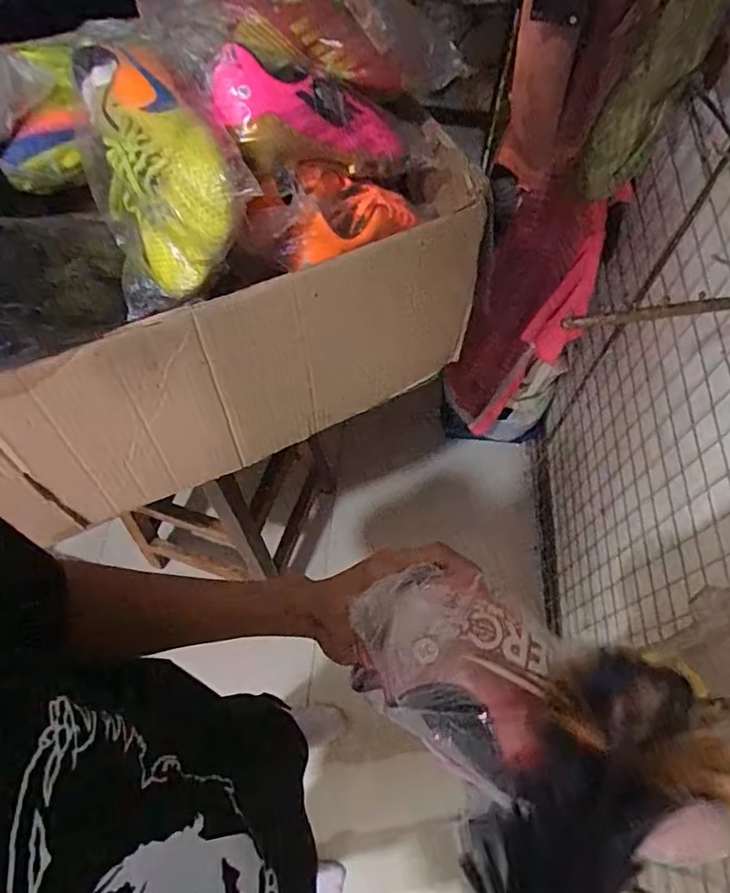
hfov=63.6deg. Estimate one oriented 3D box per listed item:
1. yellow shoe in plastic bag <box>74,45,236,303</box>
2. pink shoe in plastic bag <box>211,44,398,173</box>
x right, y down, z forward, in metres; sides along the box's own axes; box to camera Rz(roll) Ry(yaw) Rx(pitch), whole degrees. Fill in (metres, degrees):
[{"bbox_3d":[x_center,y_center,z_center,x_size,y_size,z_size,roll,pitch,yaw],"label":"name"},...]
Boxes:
[{"bbox_3d":[-0.202,-0.269,0.572,0.094,0.116,0.253,-23,65,-12],"label":"yellow shoe in plastic bag"},{"bbox_3d":[-0.049,-0.335,0.613,0.218,0.063,0.079,-7,58,-38],"label":"pink shoe in plastic bag"}]

